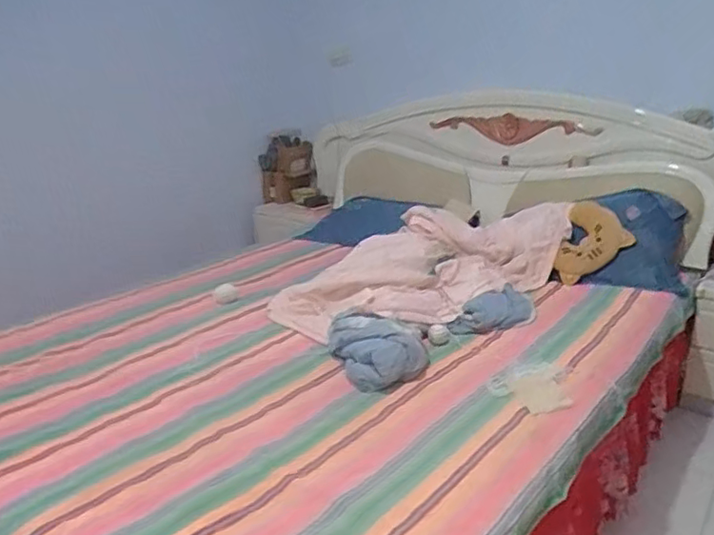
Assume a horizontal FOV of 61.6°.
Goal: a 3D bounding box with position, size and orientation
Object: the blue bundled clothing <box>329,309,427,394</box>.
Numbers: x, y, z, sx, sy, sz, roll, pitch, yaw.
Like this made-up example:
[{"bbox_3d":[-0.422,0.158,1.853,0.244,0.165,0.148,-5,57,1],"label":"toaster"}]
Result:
[{"bbox_3d":[0.065,0.215,1.666,0.227,0.114,0.306,-10,21,-20],"label":"blue bundled clothing"}]

